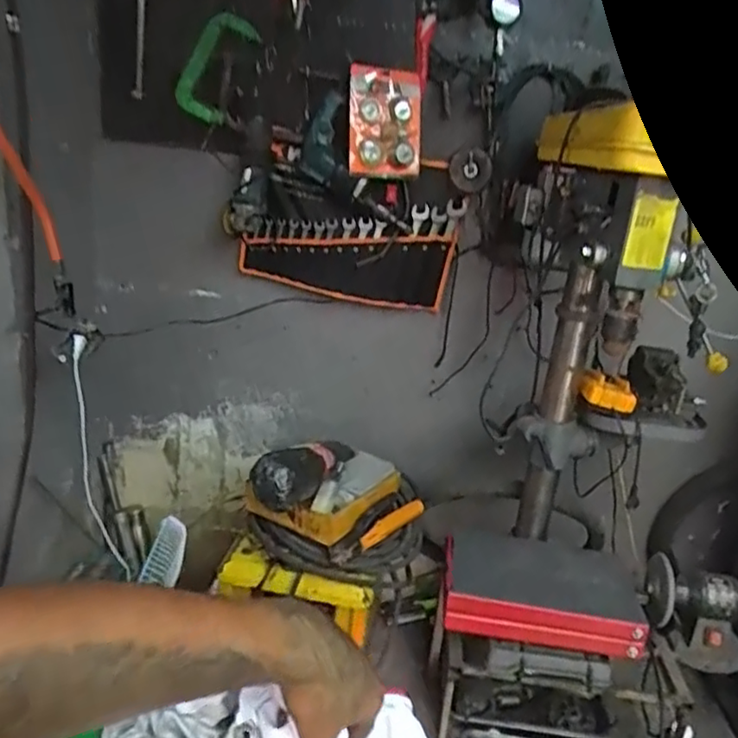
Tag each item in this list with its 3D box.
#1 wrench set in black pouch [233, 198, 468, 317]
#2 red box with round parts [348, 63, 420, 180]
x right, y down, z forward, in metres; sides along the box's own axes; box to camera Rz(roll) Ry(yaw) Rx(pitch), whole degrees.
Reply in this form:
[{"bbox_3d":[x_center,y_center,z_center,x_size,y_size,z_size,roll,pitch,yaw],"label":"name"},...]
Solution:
[{"bbox_3d":[-0.044,-0.253,1.586,0.514,0.251,0.035,-2,33,8],"label":"wrench set in black pouch"},{"bbox_3d":[0.036,-0.523,1.407,0.167,0.222,0.027,-6,23,-19],"label":"red box with round parts"}]

